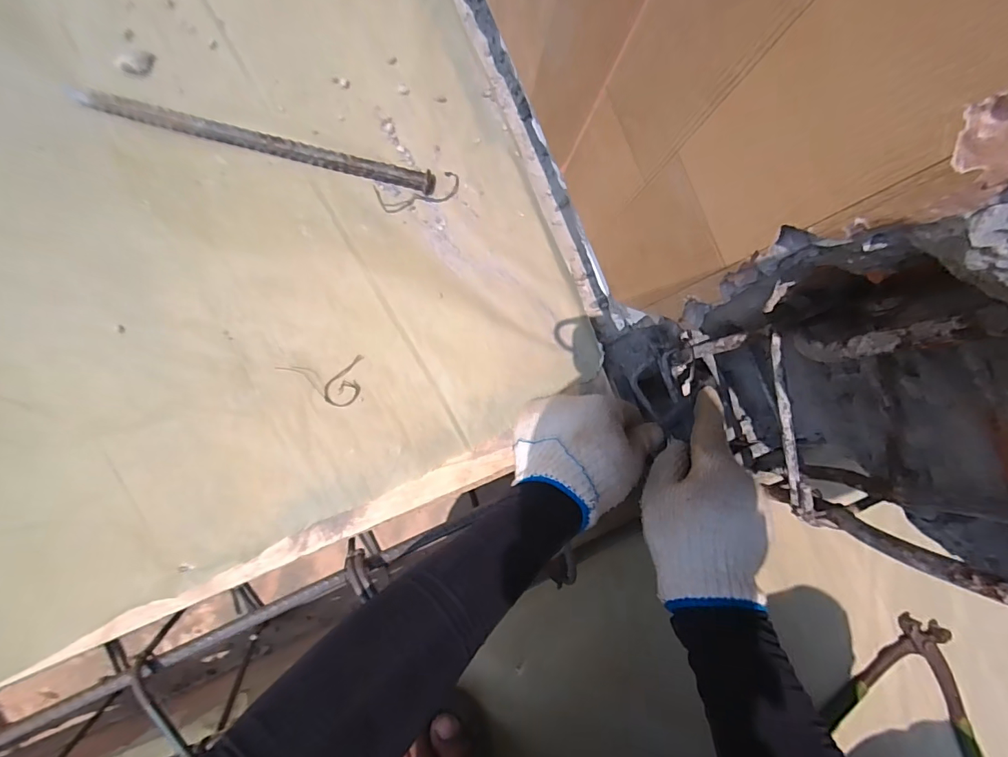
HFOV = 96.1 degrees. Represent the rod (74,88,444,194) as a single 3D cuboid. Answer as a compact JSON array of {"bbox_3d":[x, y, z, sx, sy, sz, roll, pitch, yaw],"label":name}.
[{"bbox_3d":[-0.230,-0.225,0.432,0.325,0.018,0.022,11,85,-7],"label":"rod"}]

